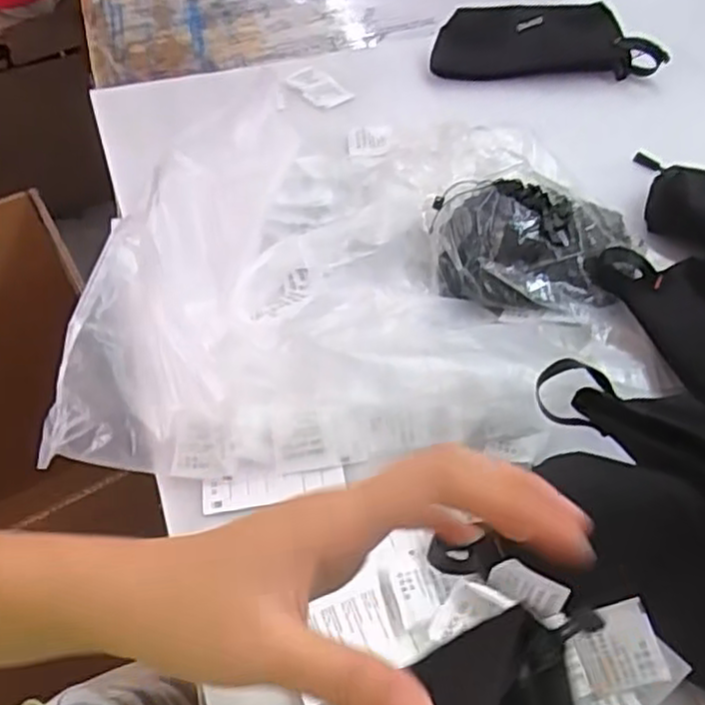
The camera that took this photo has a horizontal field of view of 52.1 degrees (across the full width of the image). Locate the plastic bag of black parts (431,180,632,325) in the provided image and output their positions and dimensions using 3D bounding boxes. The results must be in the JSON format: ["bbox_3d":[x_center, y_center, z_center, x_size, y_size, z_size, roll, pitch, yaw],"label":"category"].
[{"bbox_3d":[0.129,-0.082,0.525,0.143,0.045,0.122,5,51,9],"label":"plastic bag of black parts"}]

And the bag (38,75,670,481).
[{"bbox_3d":[0.004,-0.066,0.520,0.383,0.075,0.298,-3,50,2],"label":"bag"}]

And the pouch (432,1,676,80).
[{"bbox_3d":[0.194,-0.309,0.730,0.222,0.044,0.072,-1,50,4],"label":"pouch"}]

